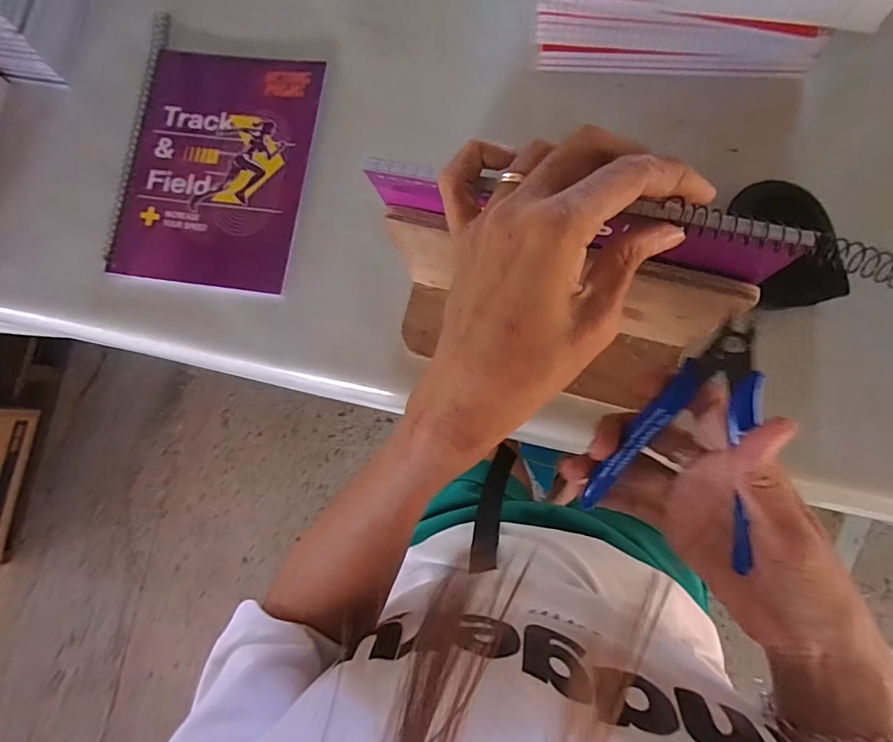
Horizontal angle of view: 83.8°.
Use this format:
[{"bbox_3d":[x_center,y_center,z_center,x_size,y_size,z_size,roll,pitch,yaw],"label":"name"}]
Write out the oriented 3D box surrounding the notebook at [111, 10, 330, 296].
[{"bbox_3d":[-0.187,-0.166,0.402,0.149,0.007,0.193,9,83,6],"label":"notebook"}]

